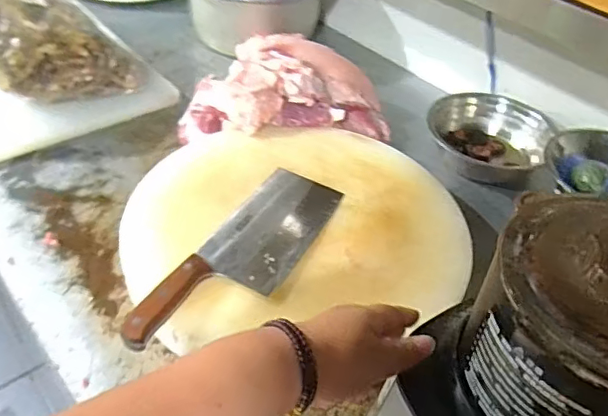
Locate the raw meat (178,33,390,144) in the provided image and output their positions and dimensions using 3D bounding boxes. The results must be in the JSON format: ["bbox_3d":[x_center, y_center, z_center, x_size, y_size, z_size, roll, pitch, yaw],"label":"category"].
[{"bbox_3d":[-0.026,-0.186,0.889,0.338,0.103,0.174,-3,43,-9],"label":"raw meat"}]

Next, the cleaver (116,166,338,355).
[{"bbox_3d":[-0.061,0.049,0.634,0.101,0.023,0.320,22,44,17],"label":"cleaver"}]

